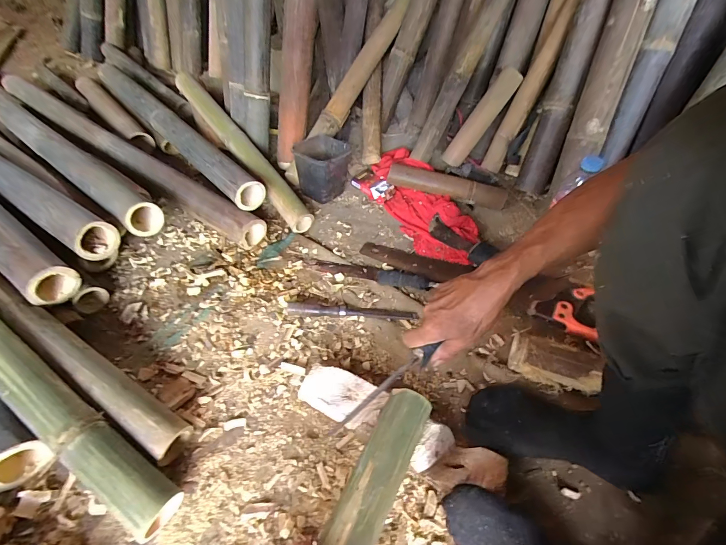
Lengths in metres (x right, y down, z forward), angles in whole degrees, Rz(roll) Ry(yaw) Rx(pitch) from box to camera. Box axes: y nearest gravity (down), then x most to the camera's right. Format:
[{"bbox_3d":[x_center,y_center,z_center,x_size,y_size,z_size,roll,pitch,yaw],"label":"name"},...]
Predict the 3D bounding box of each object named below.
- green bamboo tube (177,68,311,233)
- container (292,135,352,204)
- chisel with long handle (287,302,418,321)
[{"bbox_3d":[-0.330,-0.343,0.911,0.057,0.053,0.653,-32,69,-25],"label":"green bamboo tube"},{"bbox_3d":[-0.099,-0.250,0.870,0.116,0.134,0.123,19,52,16],"label":"container"},{"bbox_3d":[-0.020,0.069,0.661,0.242,0.024,0.033,2,49,2],"label":"chisel with long handle"}]

